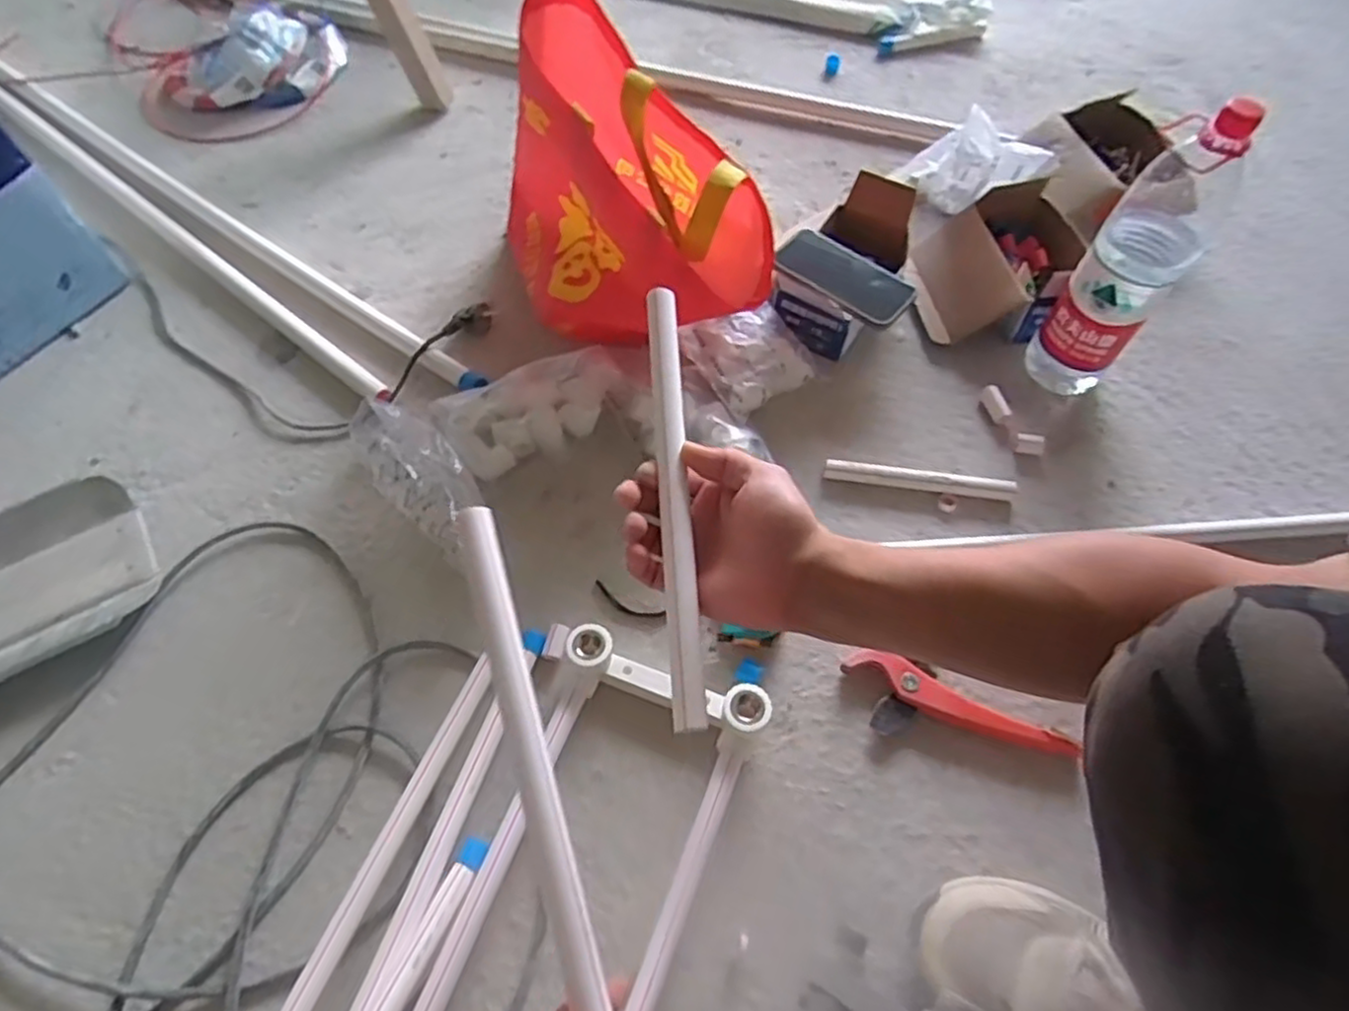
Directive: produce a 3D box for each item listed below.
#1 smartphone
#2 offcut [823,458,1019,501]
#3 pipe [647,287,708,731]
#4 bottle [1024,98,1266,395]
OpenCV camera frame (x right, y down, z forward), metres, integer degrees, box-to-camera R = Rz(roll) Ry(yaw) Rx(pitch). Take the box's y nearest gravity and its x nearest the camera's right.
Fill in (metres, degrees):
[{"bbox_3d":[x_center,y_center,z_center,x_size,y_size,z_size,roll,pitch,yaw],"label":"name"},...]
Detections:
[{"bbox_3d":[0.196,-0.262,0.819,0.154,0.009,0.078,31,71,6],"label":"smartphone"},{"bbox_3d":[0.262,-0.029,0.772,0.198,0.015,0.025,8,61,4],"label":"offcut"},{"bbox_3d":[-0.001,-0.011,0.476,0.021,0.014,0.304,-3,70,-2],"label":"pipe"},{"bbox_3d":[0.464,-0.243,0.728,0.087,0.314,0.099,37,67,18],"label":"bottle"}]

